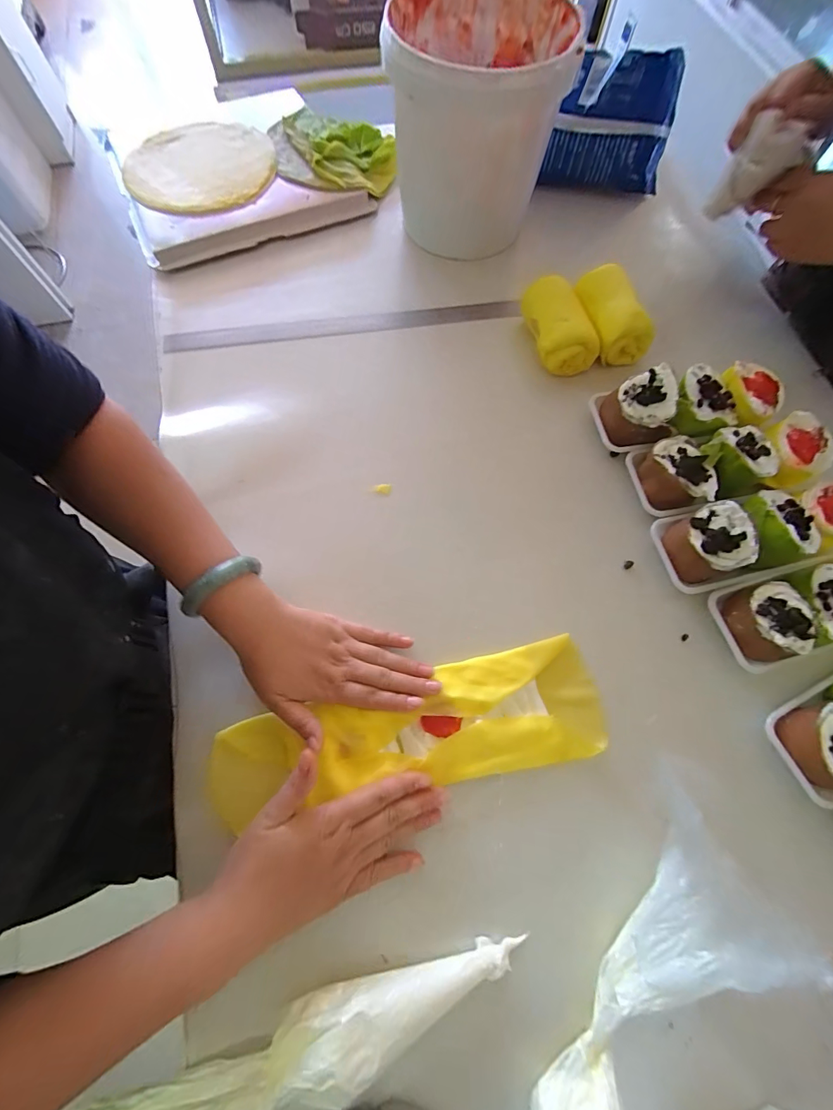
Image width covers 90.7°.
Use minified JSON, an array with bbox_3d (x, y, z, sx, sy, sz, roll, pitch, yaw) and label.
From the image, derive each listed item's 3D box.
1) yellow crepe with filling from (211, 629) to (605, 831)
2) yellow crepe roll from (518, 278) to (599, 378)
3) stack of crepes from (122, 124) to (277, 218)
[{"bbox_3d":[-0.005,0.153,0.358,0.335,0.017,0.099,-10,70,-5],"label":"yellow crepe with filling"},{"bbox_3d":[0.163,-0.271,0.492,0.055,0.066,0.112,-29,73,-12],"label":"yellow crepe roll"},{"bbox_3d":[-0.310,-0.562,0.596,0.203,0.015,0.204,-10,70,-6],"label":"stack of crepes"}]

